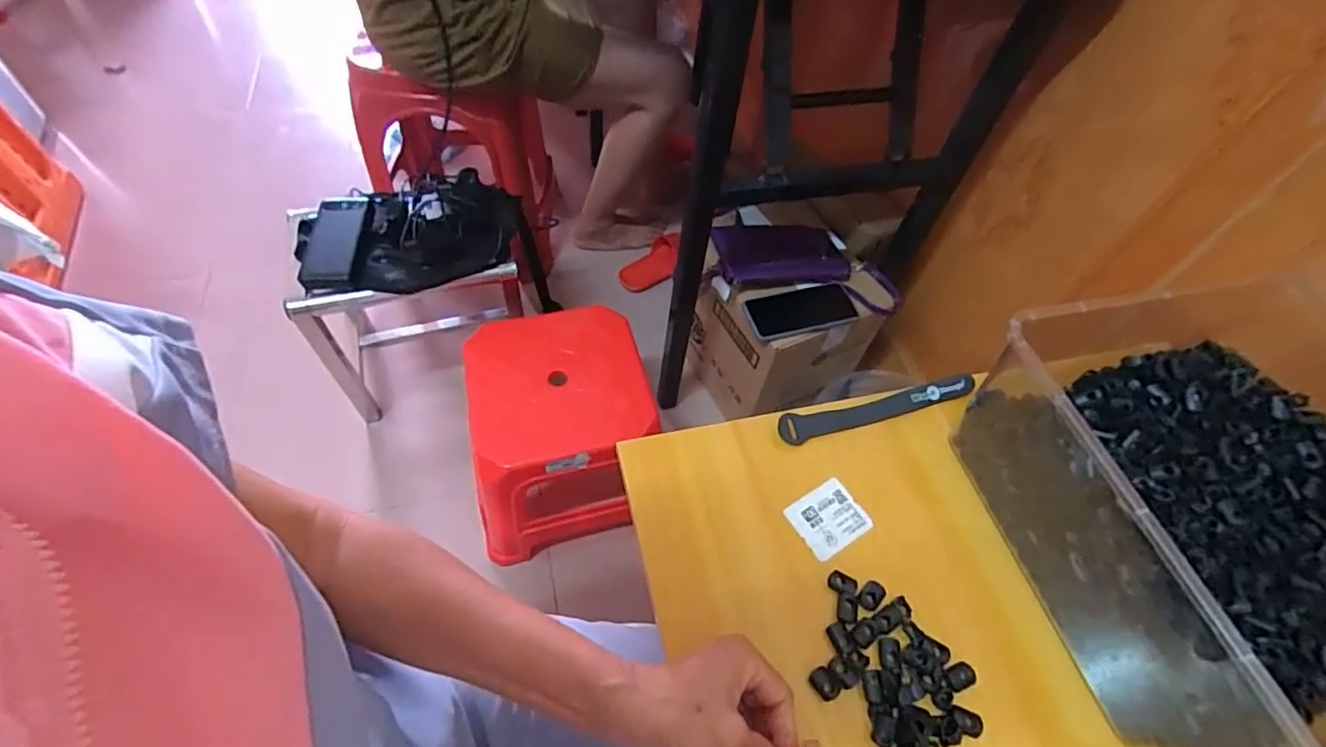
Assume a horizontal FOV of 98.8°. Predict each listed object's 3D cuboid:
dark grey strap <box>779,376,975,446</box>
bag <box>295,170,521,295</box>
[{"bbox_3d":[0.194,0.031,0.514,0.192,0.015,0.023,-13,58,-13],"label":"dark grey strap"},{"bbox_3d":[-0.363,-0.204,0.809,0.302,0.094,0.163,-12,58,-12],"label":"bag"}]

